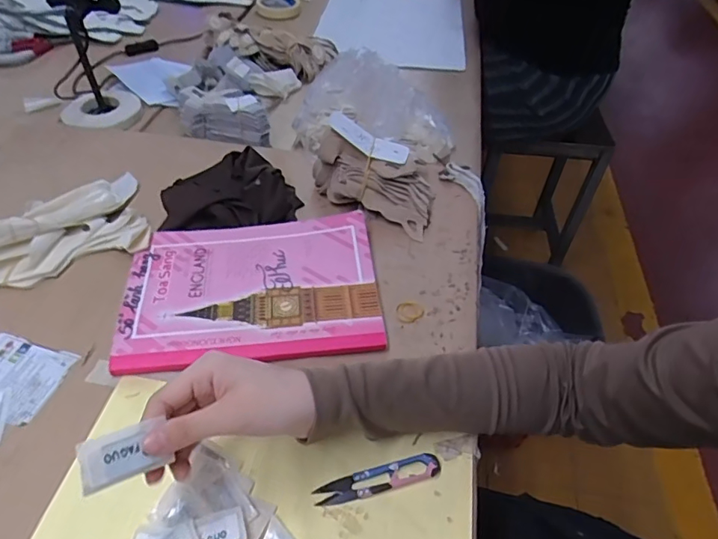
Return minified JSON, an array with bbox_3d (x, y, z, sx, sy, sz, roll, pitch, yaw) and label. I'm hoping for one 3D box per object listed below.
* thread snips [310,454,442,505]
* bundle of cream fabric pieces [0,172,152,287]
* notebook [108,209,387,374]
[{"bbox_3d":[0.016,0.165,0.399,0.100,0.009,0.018,-10,48,-13],"label":"thread snips"},{"bbox_3d":[-0.349,-0.055,0.554,0.214,0.057,0.145,-13,49,-16],"label":"bundle of cream fabric pieces"},{"bbox_3d":[-0.108,0.014,0.517,0.247,0.016,0.174,-5,51,-6],"label":"notebook"}]

